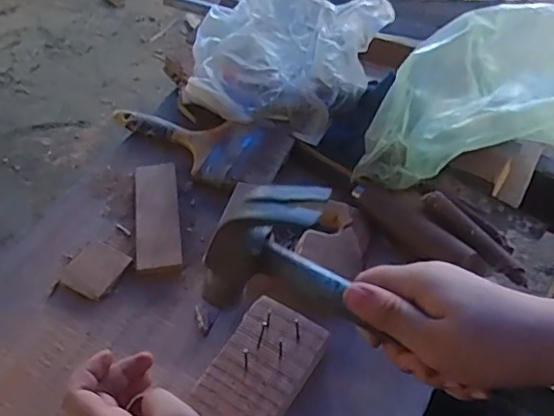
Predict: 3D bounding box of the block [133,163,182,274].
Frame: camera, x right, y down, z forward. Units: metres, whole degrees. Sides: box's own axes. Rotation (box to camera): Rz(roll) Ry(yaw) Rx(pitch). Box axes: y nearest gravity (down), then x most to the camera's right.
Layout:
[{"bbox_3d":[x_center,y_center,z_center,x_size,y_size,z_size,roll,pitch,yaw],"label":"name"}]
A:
[{"bbox_3d":[-0.119,0.006,0.588,0.042,0.009,0.137,-8,47,-5],"label":"block"}]

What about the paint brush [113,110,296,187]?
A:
[{"bbox_3d":[-0.092,-0.083,0.668,0.215,0.020,0.094,19,50,19],"label":"paint brush"}]

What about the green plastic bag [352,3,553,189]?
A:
[{"bbox_3d":[0.247,-0.113,0.556,0.324,0.123,0.095,-12,47,-9],"label":"green plastic bag"}]

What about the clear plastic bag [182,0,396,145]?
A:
[{"bbox_3d":[-0.004,-0.177,0.669,0.230,0.092,0.167,20,50,20],"label":"clear plastic bag"}]

